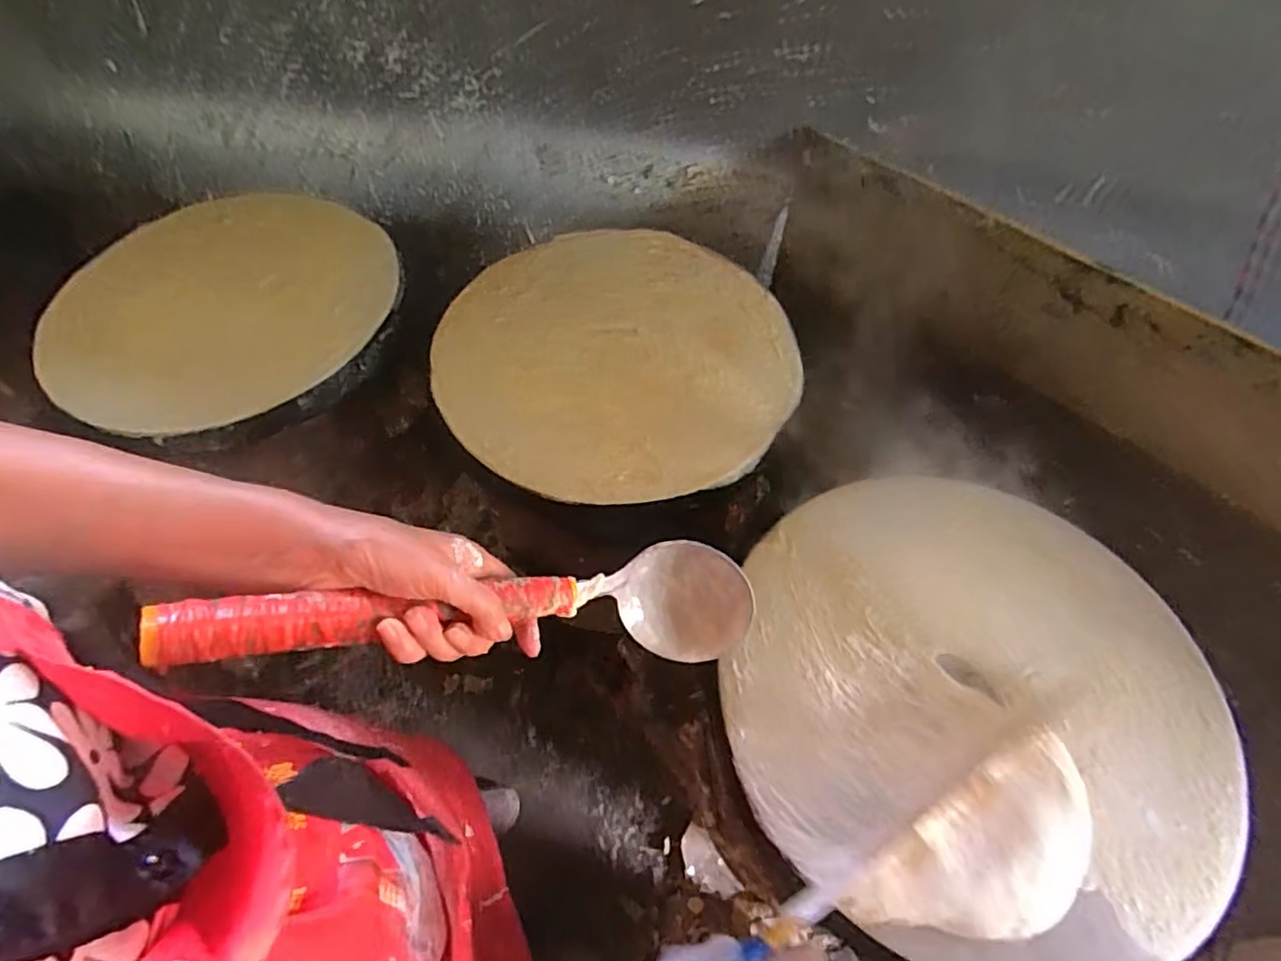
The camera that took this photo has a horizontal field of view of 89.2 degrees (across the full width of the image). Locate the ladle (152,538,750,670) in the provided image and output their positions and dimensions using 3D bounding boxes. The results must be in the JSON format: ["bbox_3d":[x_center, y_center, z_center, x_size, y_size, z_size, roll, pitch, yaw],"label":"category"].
[{"bbox_3d":[-0.080,0.080,0.399,0.358,0.080,0.066,5,51,-35],"label":"ladle"}]

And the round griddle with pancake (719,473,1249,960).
[{"bbox_3d":[0.252,0.163,0.508,0.357,0.047,0.375,0,57,-1],"label":"round griddle with pancake"}]

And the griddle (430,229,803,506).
[{"bbox_3d":[-0.023,-0.144,0.715,0.375,0.028,0.364,0,57,-1],"label":"griddle"}]

